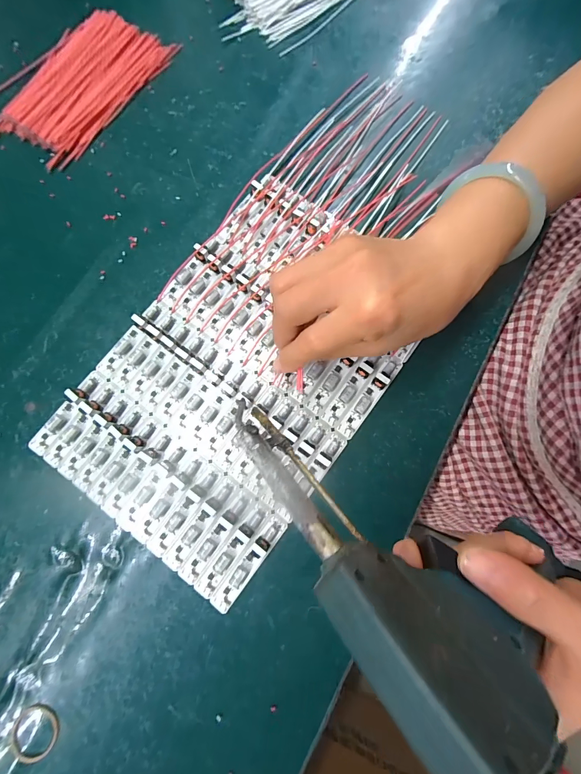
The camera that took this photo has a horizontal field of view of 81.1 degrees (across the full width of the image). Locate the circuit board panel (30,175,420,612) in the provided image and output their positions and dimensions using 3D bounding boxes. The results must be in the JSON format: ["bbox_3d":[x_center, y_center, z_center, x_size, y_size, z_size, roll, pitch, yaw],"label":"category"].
[{"bbox_3d":[-0.036,-0.013,0.265,0.191,0.014,0.286,36,82,6],"label":"circuit board panel"}]

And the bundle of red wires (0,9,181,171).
[{"bbox_3d":[-0.198,-0.284,0.314,0.104,0.012,0.169,38,82,6],"label":"bundle of red wires"}]

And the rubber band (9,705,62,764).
[{"bbox_3d":[-0.172,0.233,0.228,0.030,0.004,0.033,0,80,0],"label":"rubber band"}]

